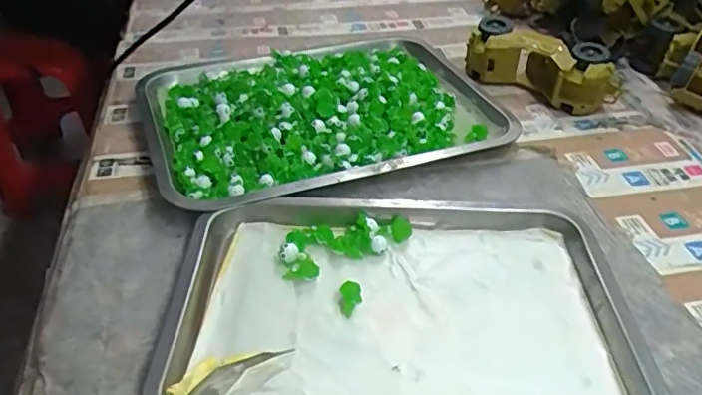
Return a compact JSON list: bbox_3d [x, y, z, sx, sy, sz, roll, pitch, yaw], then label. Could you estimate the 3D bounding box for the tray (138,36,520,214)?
[{"bbox_3d":[-0.036,-0.105,0.608,0.351,0.037,0.269,-14,41,-16],"label":"tray"}]

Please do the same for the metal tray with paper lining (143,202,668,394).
[{"bbox_3d":[0.033,0.077,0.402,0.308,0.021,0.209,2,40,2],"label":"metal tray with paper lining"}]

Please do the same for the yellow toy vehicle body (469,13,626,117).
[{"bbox_3d":[0.216,-0.147,0.649,0.169,0.062,0.061,27,46,28],"label":"yellow toy vehicle body"}]

